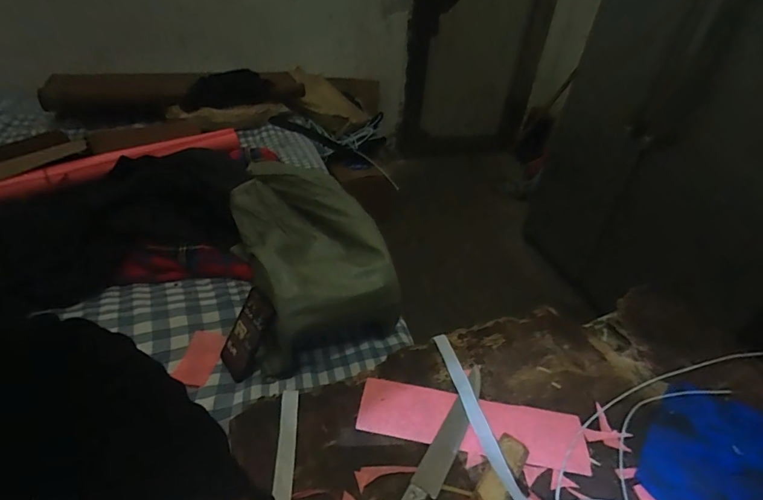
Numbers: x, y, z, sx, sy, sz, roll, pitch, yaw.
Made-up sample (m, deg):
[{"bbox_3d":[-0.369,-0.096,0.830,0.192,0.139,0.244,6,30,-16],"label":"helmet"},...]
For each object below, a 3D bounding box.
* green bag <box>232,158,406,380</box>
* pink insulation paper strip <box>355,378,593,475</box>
[{"bbox_3d":[-0.171,0.002,0.885,0.260,0.206,0.427,-15,41,-25],"label":"green bag"},{"bbox_3d":[0.108,0.209,0.509,0.268,0.010,0.070,9,40,4],"label":"pink insulation paper strip"}]

